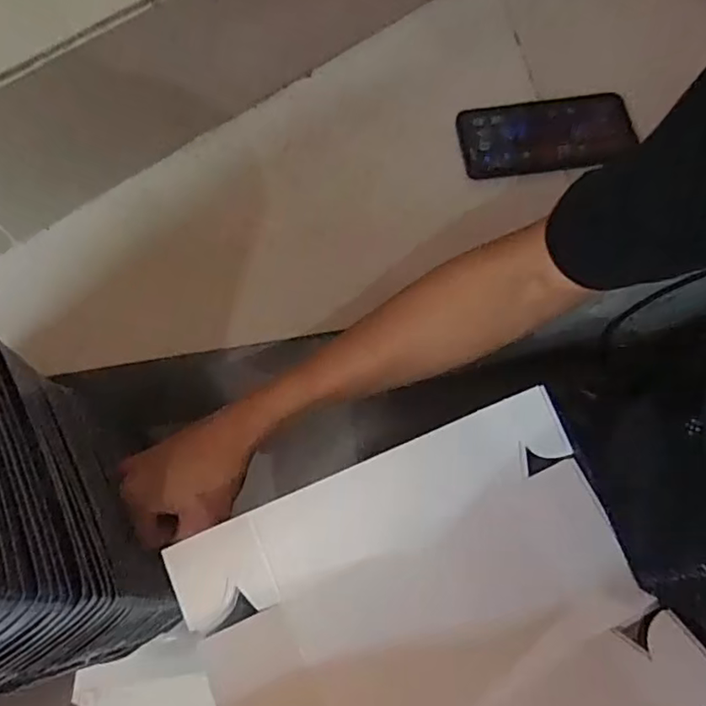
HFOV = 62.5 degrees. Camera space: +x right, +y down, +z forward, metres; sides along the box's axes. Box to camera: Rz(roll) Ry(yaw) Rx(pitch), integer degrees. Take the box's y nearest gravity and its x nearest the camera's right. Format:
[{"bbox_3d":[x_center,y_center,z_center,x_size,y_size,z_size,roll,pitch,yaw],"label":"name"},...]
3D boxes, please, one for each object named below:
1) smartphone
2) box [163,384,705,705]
[{"bbox_3d":[0.179,-0.206,0.546,0.158,0.012,0.075,-8,77,0],"label":"smartphone"},{"bbox_3d":[0.071,0.188,0.347,0.272,0.076,0.273,-25,68,-7],"label":"box"}]

